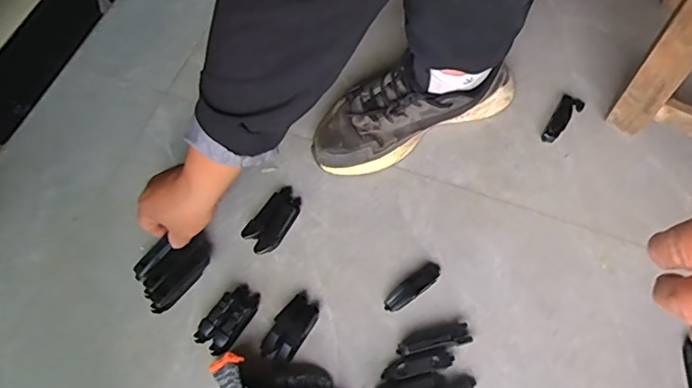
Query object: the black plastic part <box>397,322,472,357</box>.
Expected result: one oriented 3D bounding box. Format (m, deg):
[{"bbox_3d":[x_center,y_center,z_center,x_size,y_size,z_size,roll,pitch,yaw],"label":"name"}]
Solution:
[{"bbox_3d":[0.099,0.164,0.590,0.083,0.023,0.024,-10,63,-4],"label":"black plastic part"}]

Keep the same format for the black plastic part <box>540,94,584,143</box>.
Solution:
[{"bbox_3d":[0.298,-0.104,0.716,0.030,0.019,0.086,31,67,16],"label":"black plastic part"}]

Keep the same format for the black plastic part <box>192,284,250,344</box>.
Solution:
[{"bbox_3d":[-0.145,0.140,0.612,0.024,0.022,0.083,37,69,18],"label":"black plastic part"}]

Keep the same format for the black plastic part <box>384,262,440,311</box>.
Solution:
[{"bbox_3d":[0.080,0.111,0.622,0.082,0.017,0.024,-33,67,-15],"label":"black plastic part"}]

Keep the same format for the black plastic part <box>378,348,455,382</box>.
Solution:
[{"bbox_3d":[0.080,0.191,0.579,0.080,0.018,0.021,-14,63,-6],"label":"black plastic part"}]

